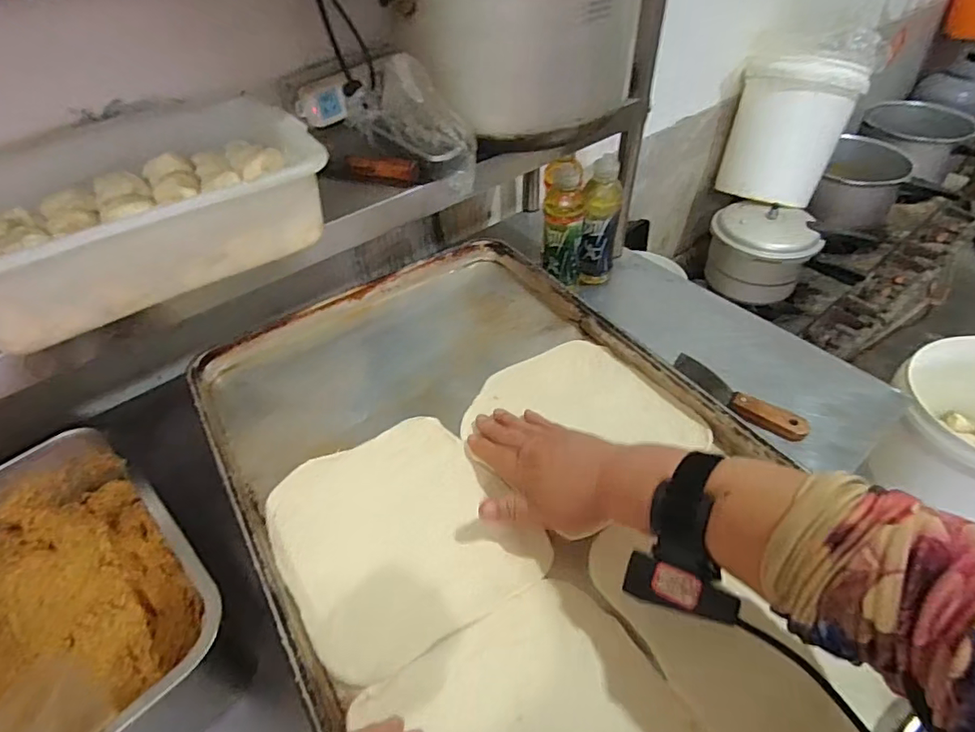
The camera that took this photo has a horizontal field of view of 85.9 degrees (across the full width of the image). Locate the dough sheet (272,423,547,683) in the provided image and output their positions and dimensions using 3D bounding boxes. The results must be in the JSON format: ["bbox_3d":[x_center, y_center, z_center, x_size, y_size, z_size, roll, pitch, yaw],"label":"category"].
[{"bbox_3d":[-0.076,0.137,0.438,0.178,0.013,0.191,-25,50,-20],"label":"dough sheet"}]

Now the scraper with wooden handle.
[{"bbox_3d":[0.357,0.045,0.756,0.049,0.022,0.198,-36,54,-28],"label":"scraper with wooden handle"}]

